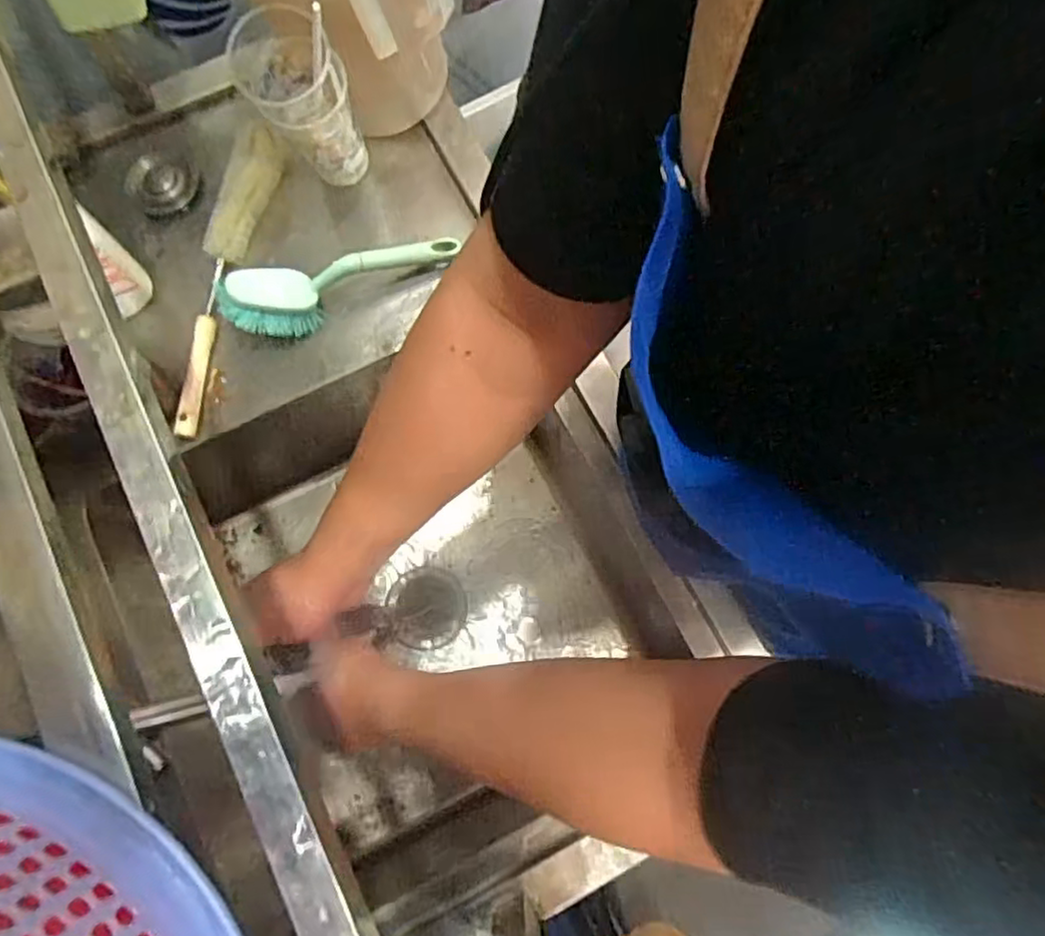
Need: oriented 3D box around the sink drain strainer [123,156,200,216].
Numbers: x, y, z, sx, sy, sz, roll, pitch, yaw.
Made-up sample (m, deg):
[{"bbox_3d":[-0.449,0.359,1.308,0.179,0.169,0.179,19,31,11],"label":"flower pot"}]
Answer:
[{"bbox_3d":[-0.430,-0.339,0.781,0.072,0.022,0.074,0,76,0],"label":"sink drain strainer"}]

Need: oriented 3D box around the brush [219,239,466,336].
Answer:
[{"bbox_3d":[-0.198,-0.206,0.713,0.245,0.069,0.058,-24,78,-6],"label":"brush"}]

